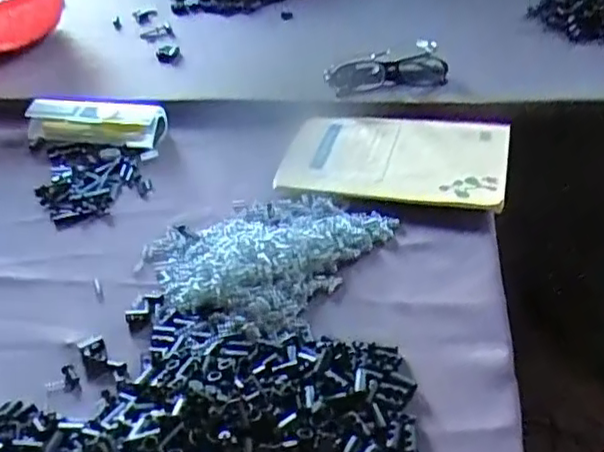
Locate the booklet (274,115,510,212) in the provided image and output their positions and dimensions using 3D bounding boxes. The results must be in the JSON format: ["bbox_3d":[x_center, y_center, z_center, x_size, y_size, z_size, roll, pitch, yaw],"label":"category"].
[{"bbox_3d":[0.089,-0.069,0.615,0.200,0.013,0.139,7,42,16],"label":"booklet"}]

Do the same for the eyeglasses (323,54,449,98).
[{"bbox_3d":[0.092,-0.165,0.706,0.128,0.025,0.053,-7,40,0],"label":"eyeglasses"}]

